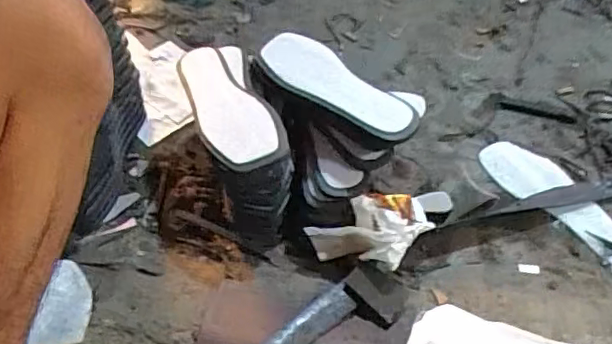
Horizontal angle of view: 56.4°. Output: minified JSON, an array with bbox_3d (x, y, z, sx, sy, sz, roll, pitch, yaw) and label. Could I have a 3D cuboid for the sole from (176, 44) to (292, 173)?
[{"bbox_3d":[-0.108,-0.084,0.758,0.087,0.031,0.256,-24,53,-17],"label":"sole"}]

